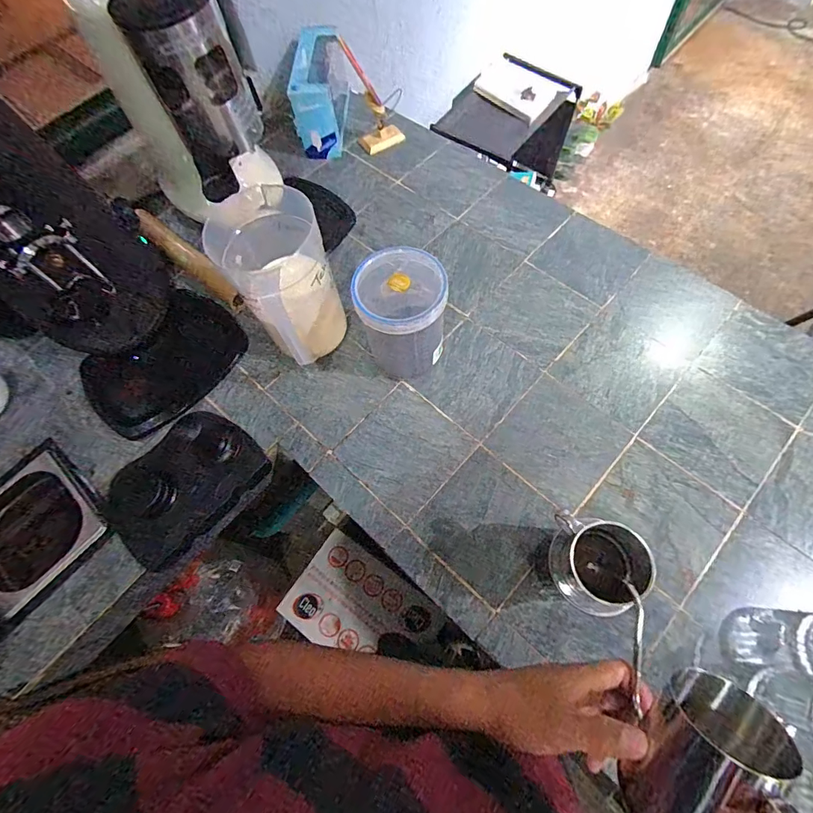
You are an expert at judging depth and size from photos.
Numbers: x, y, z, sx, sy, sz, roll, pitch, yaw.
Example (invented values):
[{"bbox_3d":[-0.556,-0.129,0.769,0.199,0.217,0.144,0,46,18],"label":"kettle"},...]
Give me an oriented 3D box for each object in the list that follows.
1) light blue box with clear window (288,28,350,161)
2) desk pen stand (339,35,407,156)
[{"bbox_3d":[-0.169,-0.631,0.856,0.075,0.132,0.223,3,66,4],"label":"light blue box with clear window"},{"bbox_3d":[-0.058,-0.583,0.809,0.097,0.177,0.062,-7,65,0],"label":"desk pen stand"}]

